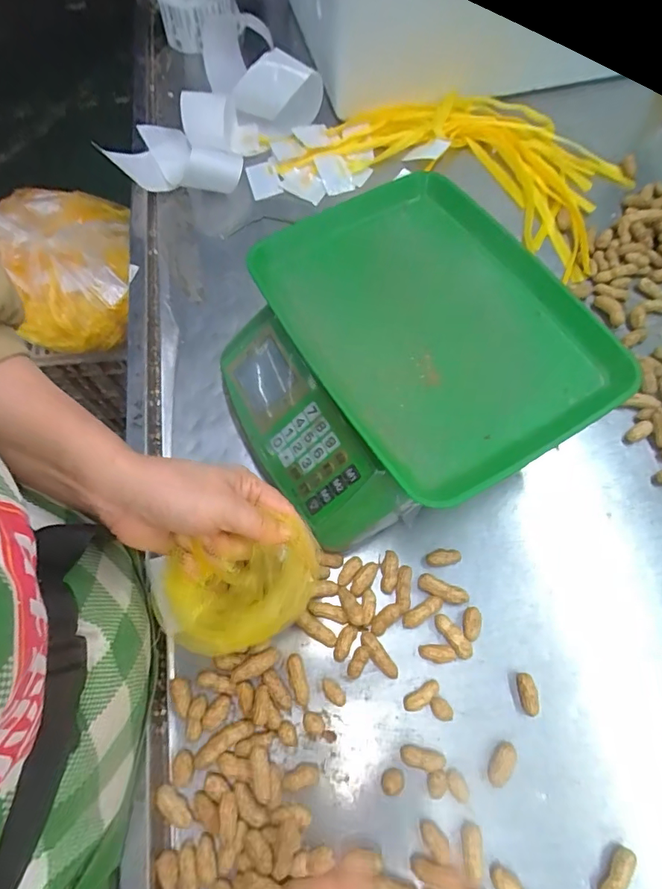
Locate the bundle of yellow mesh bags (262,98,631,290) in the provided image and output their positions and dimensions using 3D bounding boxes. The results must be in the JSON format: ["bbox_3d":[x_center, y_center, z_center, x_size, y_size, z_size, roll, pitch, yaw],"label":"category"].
[{"bbox_3d":[0.161,-0.405,0.685,0.480,0.048,0.279,29,70,14],"label":"bundle of yellow mesh bags"}]

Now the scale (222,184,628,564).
[{"bbox_3d":[0.057,-0.077,0.451,0.297,0.112,0.303,-25,67,-9],"label":"scale"}]

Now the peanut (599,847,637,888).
[{"bbox_3d":[0.195,0.296,0.328,0.014,0.011,0.039,34,71,16],"label":"peanut"}]

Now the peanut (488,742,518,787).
[{"bbox_3d":[0.129,0.242,0.364,0.013,0.014,0.030,33,71,16],"label":"peanut"}]

